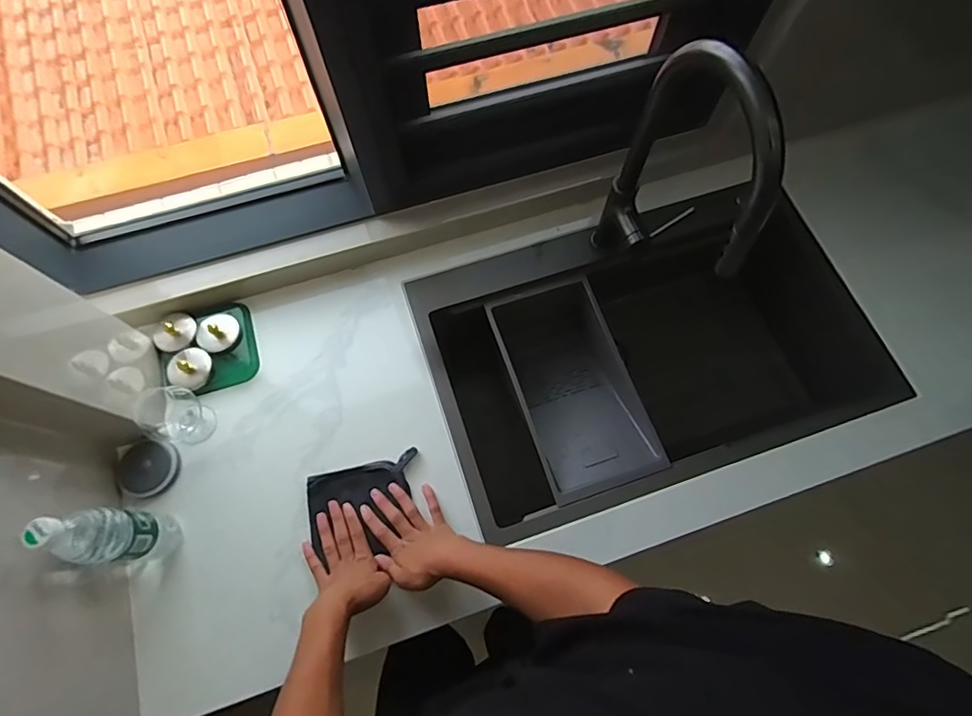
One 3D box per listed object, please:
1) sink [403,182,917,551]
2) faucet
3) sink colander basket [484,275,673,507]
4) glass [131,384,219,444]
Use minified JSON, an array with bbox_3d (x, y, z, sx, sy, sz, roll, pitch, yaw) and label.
[{"bbox_3d":[0.265,-0.005,0.926,0.732,0.253,0.466,-17,71,-6],"label":"sink"},{"bbox_3d":[0.265,-0.207,0.665,0.061,0.399,0.233,-26,73,-9],"label":"faucet"},{"bbox_3d":[0.148,0.059,0.911,0.193,0.139,0.367,-18,71,-7],"label":"sink colander basket"},{"bbox_3d":[-0.472,0.086,0.765,0.085,0.094,0.075,11,71,4],"label":"glass"}]

